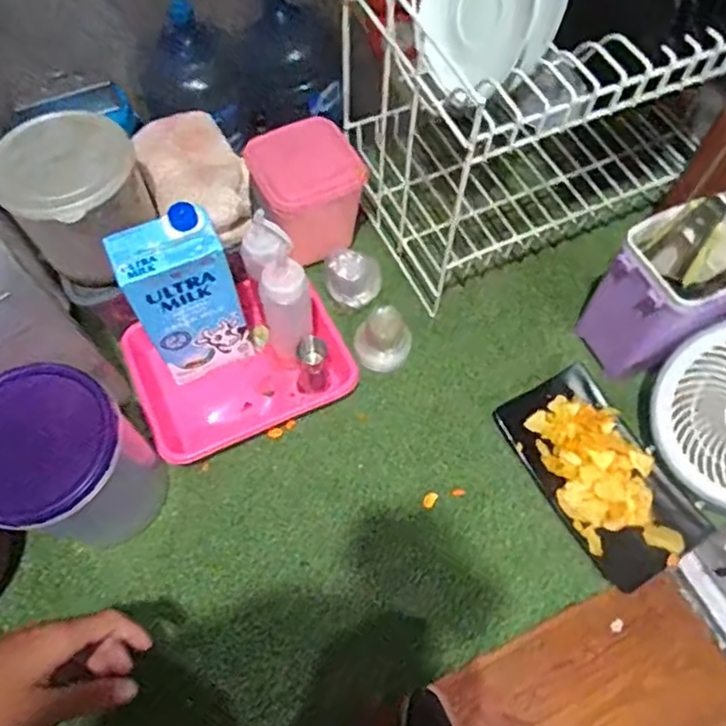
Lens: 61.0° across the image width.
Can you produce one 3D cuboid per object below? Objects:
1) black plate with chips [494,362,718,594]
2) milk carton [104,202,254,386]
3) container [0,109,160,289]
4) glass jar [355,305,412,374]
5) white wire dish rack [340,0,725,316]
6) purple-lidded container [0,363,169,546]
[{"bbox_3d":[0.244,0.111,0.637,0.117,0.043,0.217,-25,67,-13],"label":"black plate with chips"},{"bbox_3d":[-0.175,-0.059,0.621,0.092,0.201,0.062,-24,67,-13],"label":"milk carton"},{"bbox_3d":[-0.268,-0.157,0.587,0.122,0.099,0.125,1,64,-1],"label":"container"},{"bbox_3d":[0.023,-0.026,0.693,0.060,0.054,0.052,3,64,0],"label":"glass jar"},{"bbox_3d":[0.236,-0.312,0.699,0.462,0.306,0.256,-23,66,-12],"label":"white wire dish rack"},{"bbox_3d":[-0.270,0.099,0.558,0.134,0.177,0.121,21,65,9],"label":"purple-lidded container"}]

